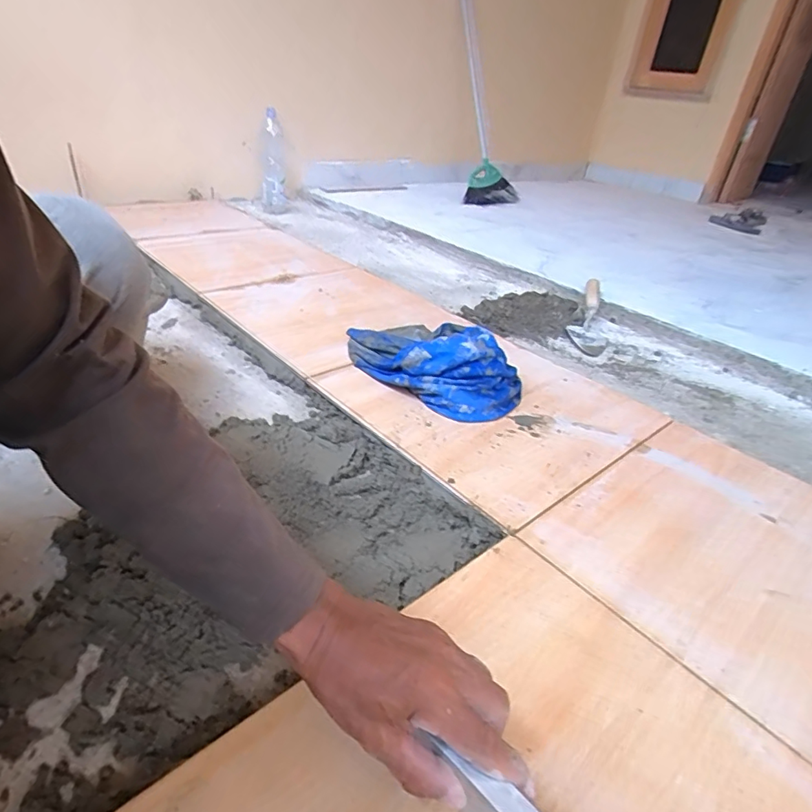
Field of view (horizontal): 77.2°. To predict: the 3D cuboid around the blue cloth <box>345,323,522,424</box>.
[{"bbox_3d":[0.031,-0.089,0.806,0.165,0.084,0.316,-22,41,-36],"label":"blue cloth"}]

